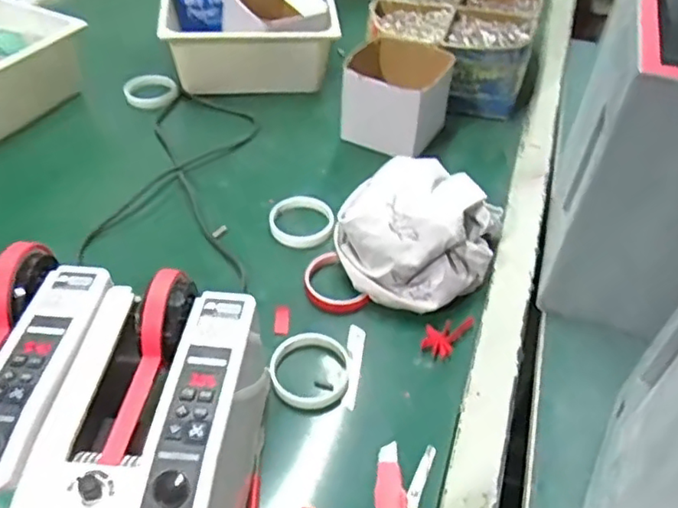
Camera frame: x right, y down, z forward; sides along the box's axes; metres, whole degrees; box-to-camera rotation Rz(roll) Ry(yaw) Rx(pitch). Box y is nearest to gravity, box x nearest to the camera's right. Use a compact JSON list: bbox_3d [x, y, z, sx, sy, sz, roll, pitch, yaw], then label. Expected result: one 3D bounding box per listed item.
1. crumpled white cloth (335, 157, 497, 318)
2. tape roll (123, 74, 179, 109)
[{"bbox_3d":[0.096,-0.025,0.751,0.180,0.101,0.186,16,48,13],"label":"crumpled white cloth"},{"bbox_3d":[-0.318,-0.276,1.043,0.086,0.021,0.086,1,46,-1],"label":"tape roll"}]

